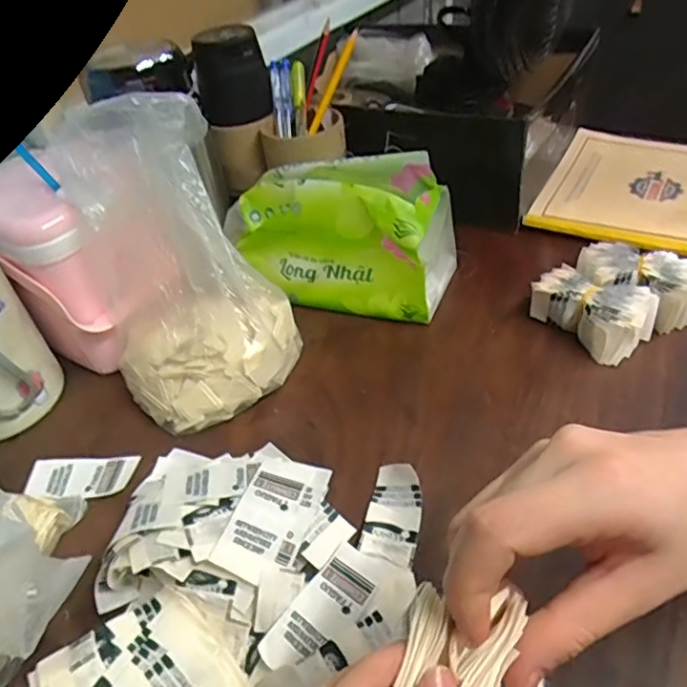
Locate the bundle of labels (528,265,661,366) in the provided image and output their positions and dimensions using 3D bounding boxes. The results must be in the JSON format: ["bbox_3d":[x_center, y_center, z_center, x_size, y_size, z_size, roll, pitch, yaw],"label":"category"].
[{"bbox_3d":[0.202,-0.026,0.478,0.052,0.040,0.088,-33,47,-25],"label":"bundle of labels"}]

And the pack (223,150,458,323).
[{"bbox_3d":[0.000,-0.101,0.536,0.189,0.120,0.090,10,45,20],"label":"pack"}]

